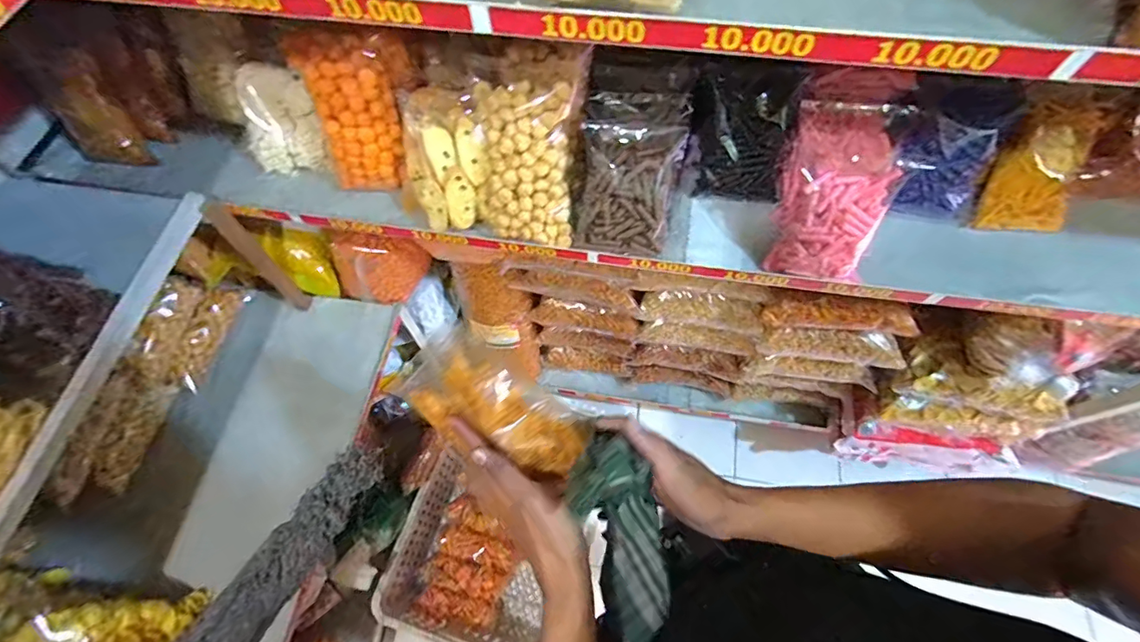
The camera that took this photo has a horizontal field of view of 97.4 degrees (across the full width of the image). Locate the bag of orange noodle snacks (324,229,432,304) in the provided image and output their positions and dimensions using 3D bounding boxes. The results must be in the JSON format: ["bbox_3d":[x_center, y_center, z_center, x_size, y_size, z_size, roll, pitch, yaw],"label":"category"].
[{"bbox_3d":[-0.371,-0.101,0.978,0.176,0.177,0.063,-4,64,1],"label":"bag of orange noodle snacks"}]

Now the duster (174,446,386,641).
[{"bbox_3d":[-0.445,0.368,0.804,0.080,0.079,0.365,30,70,16],"label":"duster"}]

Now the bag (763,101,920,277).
[{"bbox_3d":[0.357,-0.185,0.690,0.123,0.131,0.210,15,66,10],"label":"bag"}]

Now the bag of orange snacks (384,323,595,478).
[{"bbox_3d":[-0.065,0.072,0.453,0.172,0.042,0.080,28,69,5],"label":"bag of orange snacks"}]

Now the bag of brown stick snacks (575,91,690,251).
[{"bbox_3d":[0.080,-0.213,0.707,0.145,0.124,0.184,8,65,6],"label":"bag of brown stick snacks"}]

